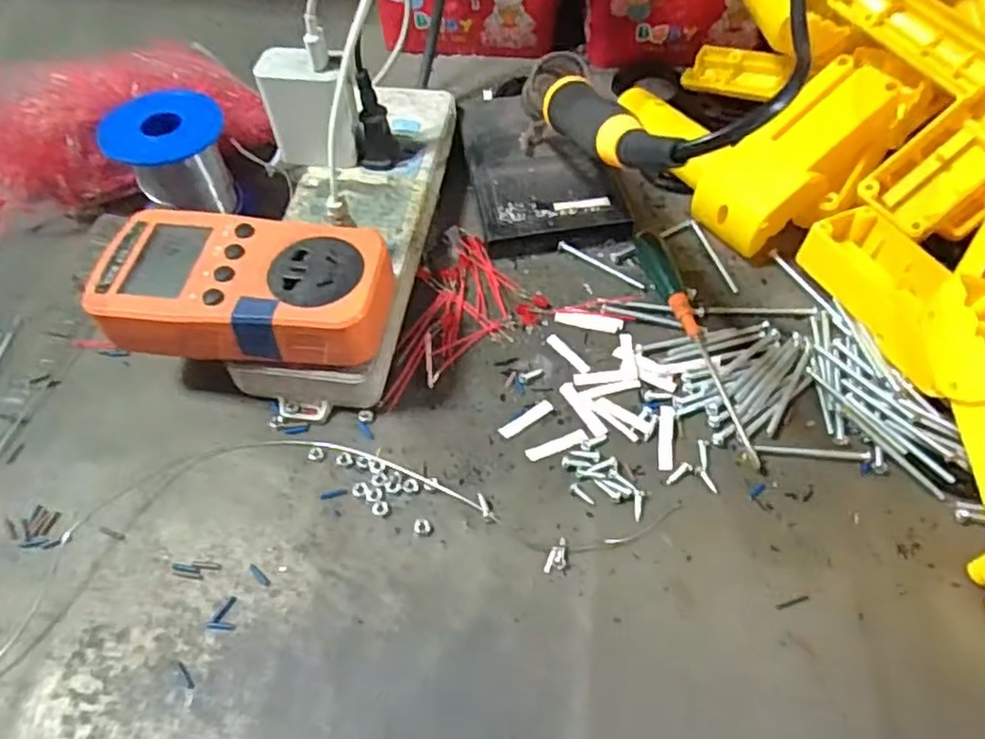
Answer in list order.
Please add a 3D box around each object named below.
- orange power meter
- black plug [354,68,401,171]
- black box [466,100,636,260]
[{"bbox_3d":[-0.112,-0.036,0.305,0.125,0.032,0.071,5,56,3],"label":"orange power meter"},{"bbox_3d":[-0.067,-0.139,0.374,0.023,0.052,0.023,-8,56,-5],"label":"black plug"},{"bbox_3d":[0.027,-0.127,0.417,0.084,0.015,0.129,-9,56,-6],"label":"black box"}]

